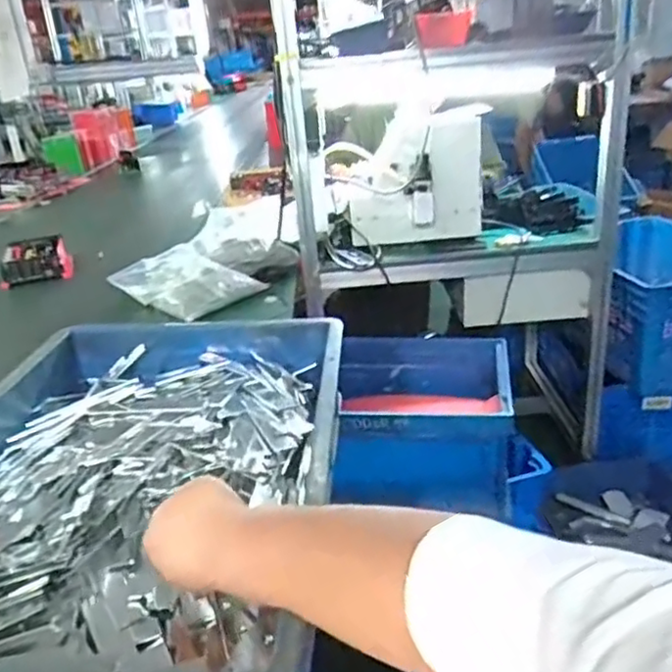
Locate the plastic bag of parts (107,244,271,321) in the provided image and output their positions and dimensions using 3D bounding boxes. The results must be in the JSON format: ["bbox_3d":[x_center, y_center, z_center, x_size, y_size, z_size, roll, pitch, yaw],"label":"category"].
[{"bbox_3d":[-0.329,-0.113,1.439,0.292,0.092,0.207,16,32,40],"label":"plastic bag of parts"}]

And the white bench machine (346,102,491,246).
[{"bbox_3d":[0.196,-0.405,1.639,0.329,0.287,0.231,-4,24,3],"label":"white bench machine"}]

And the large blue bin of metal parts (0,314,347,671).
[{"bbox_3d":[-0.218,0.158,0.706,0.401,0.129,0.600,-4,24,4],"label":"large blue bin of metal parts"}]

